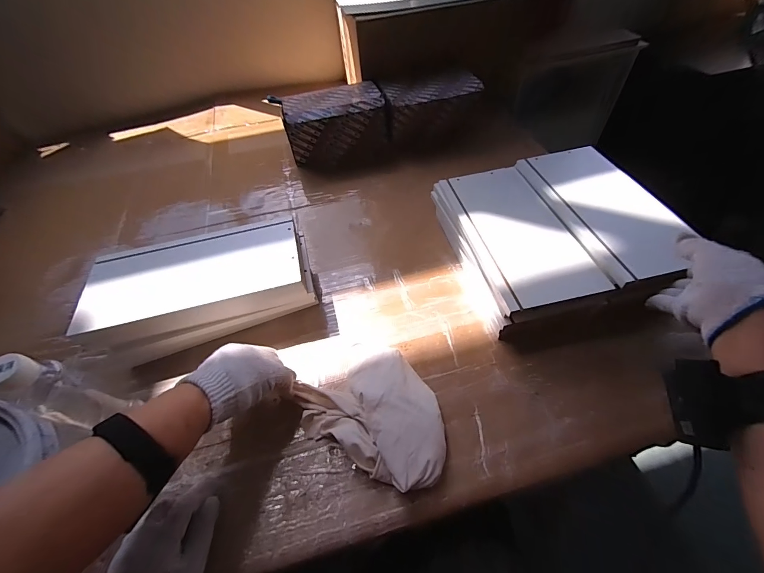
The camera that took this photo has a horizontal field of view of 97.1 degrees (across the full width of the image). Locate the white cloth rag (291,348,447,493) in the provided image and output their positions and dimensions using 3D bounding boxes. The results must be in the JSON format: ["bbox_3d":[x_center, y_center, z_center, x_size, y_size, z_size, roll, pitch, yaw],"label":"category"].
[{"bbox_3d":[-0.010,0.168,0.418,0.156,0.045,0.168,-23,53,-13],"label":"white cloth rag"}]

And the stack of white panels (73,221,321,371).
[{"bbox_3d":[-0.262,0.002,0.524,0.296,0.119,0.145,-14,52,-6],"label":"stack of white panels"}]

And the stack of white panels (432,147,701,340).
[{"bbox_3d":[0.274,-0.088,0.552,0.302,0.098,0.304,-12,51,-4],"label":"stack of white panels"}]

